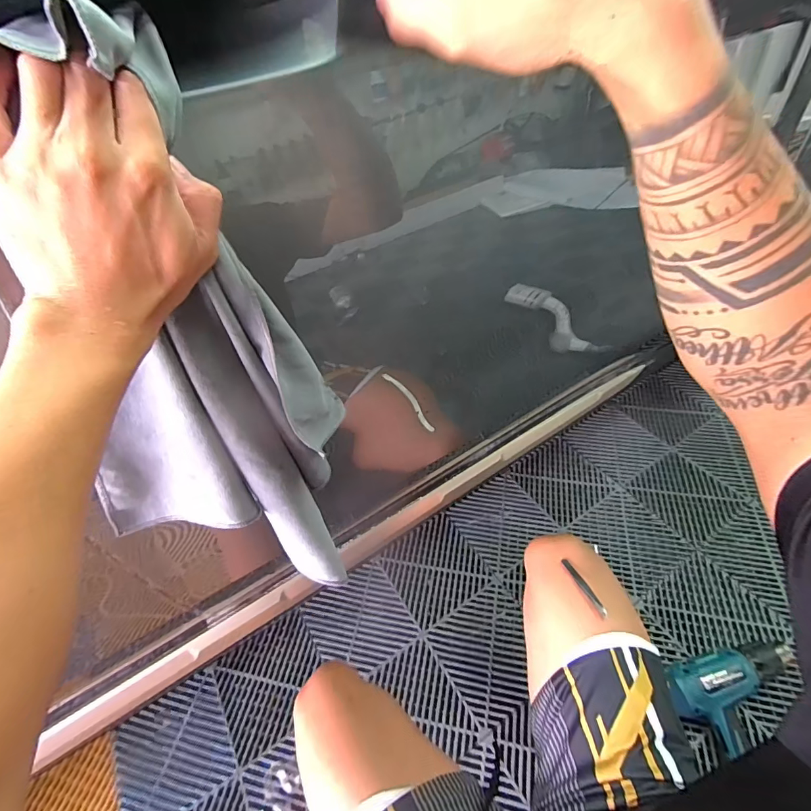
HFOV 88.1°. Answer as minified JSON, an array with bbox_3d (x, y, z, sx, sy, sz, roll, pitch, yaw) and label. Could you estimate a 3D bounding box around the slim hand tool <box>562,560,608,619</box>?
[{"bbox_3d":[0.245,0.247,0.576,0.010,0.008,0.090,-17,34,-10],"label":"slim hand tool"}]

